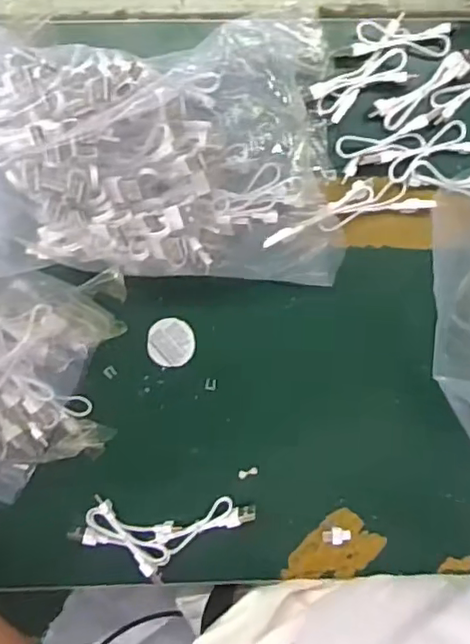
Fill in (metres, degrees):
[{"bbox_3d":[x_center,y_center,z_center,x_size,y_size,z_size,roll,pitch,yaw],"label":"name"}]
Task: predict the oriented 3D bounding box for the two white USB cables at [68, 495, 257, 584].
[{"bbox_3d":[-0.053,0.159,0.438,0.132,0.022,0.057,2,97,0],"label":"two white USB cables"}]

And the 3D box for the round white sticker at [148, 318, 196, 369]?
[{"bbox_3d":[-0.046,0.015,0.429,0.033,0.004,0.034,0,97,0],"label":"round white sticker"}]

